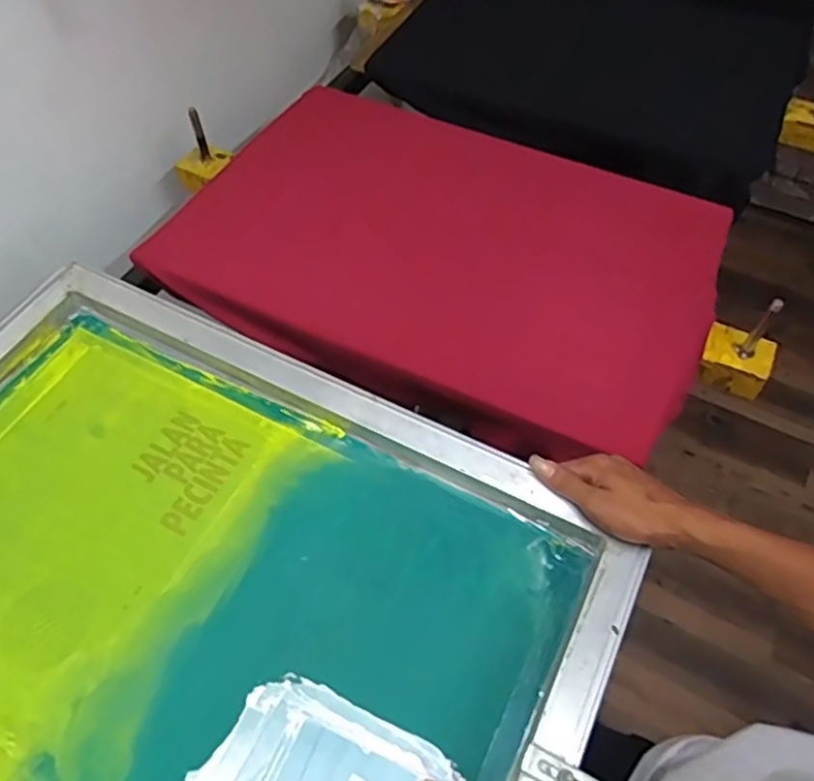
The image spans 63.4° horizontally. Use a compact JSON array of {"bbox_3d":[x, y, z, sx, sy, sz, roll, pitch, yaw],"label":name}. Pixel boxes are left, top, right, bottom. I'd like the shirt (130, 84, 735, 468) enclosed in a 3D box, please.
[{"bbox_3d":[0.047,-0.169,0.784,0.597,0.077,0.414,26,59,15],"label":"shirt"}]

